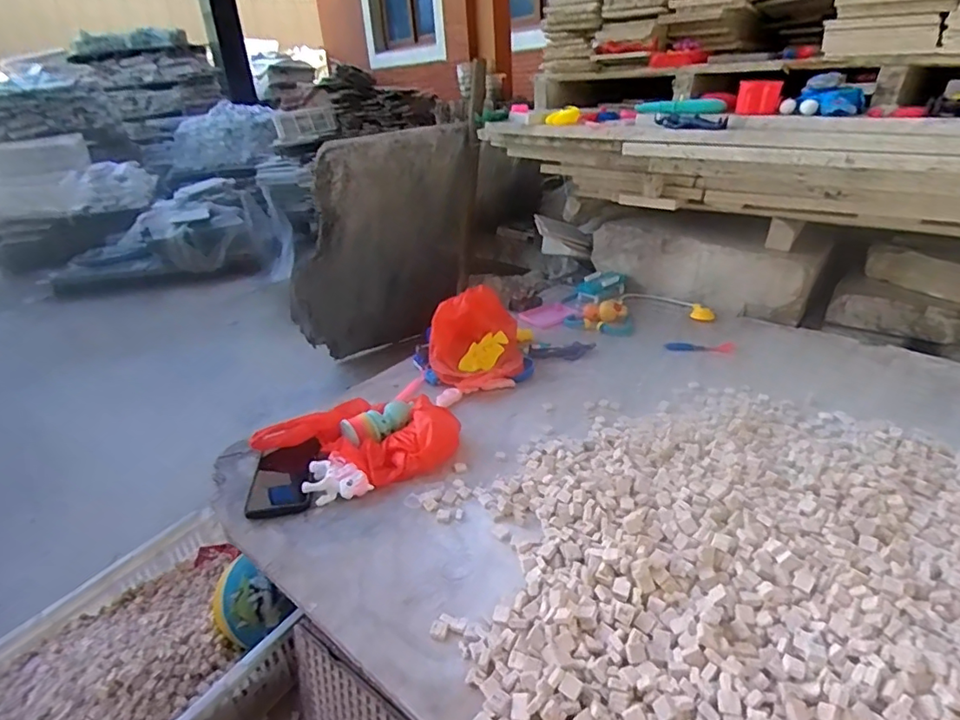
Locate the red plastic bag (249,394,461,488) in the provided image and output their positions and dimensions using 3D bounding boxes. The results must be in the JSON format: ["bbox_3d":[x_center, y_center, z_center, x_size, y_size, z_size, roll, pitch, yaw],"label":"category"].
[{"bbox_3d":[-0.172,0.112,0.836,0.273,0.057,0.158,7,29,21],"label":"red plastic bag"}]

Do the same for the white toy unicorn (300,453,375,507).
[{"bbox_3d":[-0.199,0.170,0.760,0.087,0.042,0.071,21,37,40],"label":"white toy unicorn"}]

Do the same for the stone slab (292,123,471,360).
[{"bbox_3d":[-0.292,-0.294,1.739,0.530,0.964,0.054,-24,67,-30],"label":"stone slab"}]

